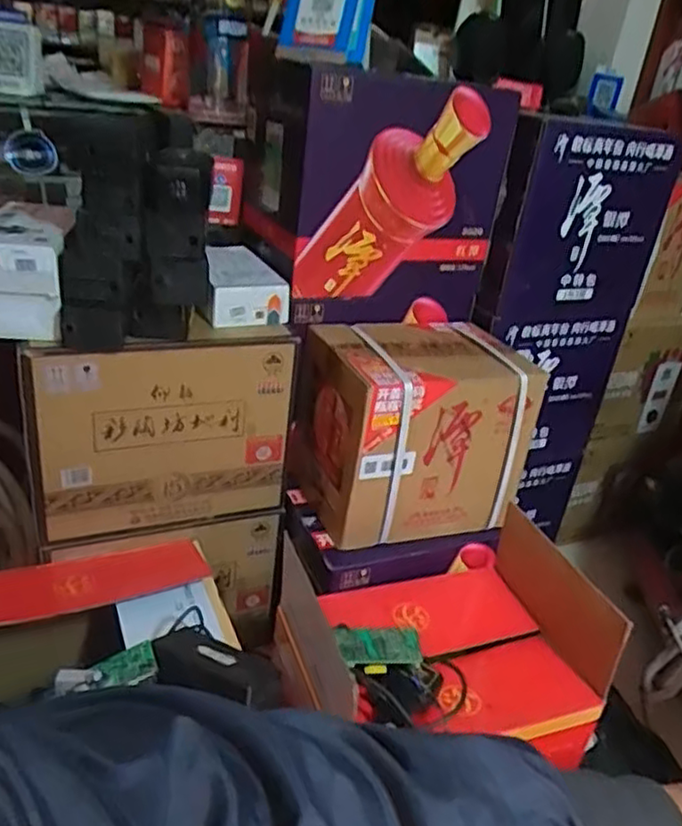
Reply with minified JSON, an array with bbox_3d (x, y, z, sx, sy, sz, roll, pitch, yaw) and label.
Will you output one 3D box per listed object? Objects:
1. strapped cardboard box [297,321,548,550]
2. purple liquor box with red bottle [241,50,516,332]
[{"bbox_3d":[0.117,0.021,1.147,0.348,0.281,0.250,-4,30,-22],"label":"strapped cardboard box"},{"bbox_3d":[0.028,-0.395,1.205,0.368,0.368,0.336,-8,32,-28],"label":"purple liquor box with red bottle"}]

